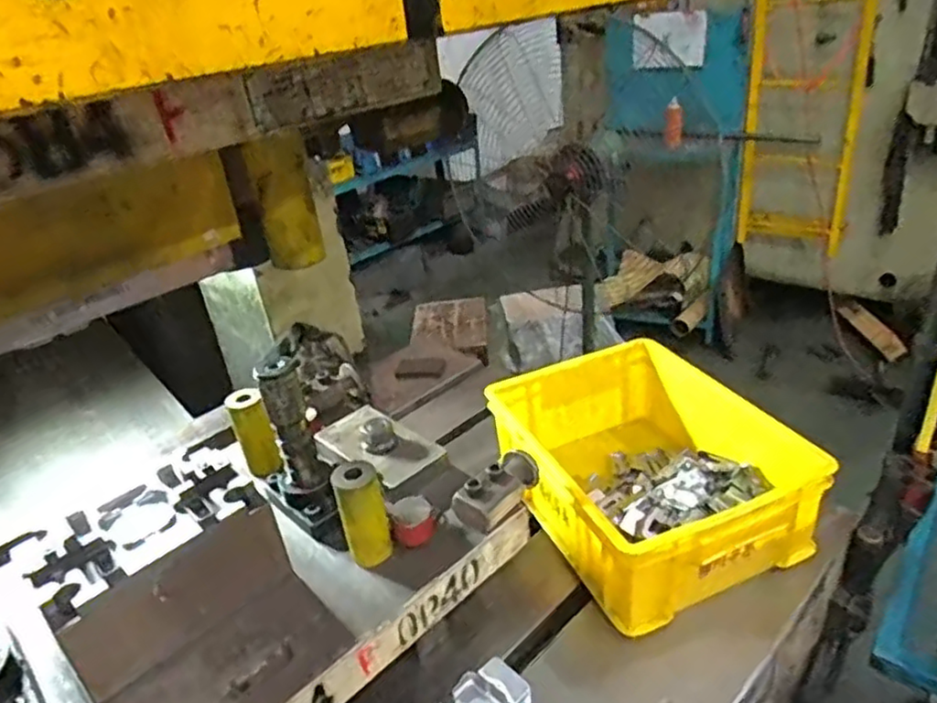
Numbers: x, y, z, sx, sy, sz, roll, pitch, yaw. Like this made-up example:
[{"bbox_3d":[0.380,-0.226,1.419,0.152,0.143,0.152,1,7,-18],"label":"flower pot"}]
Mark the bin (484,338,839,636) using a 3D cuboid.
[{"bbox_3d":[0.208,0.137,0.803,0.273,0.133,0.358,-14,29,-12],"label":"bin"}]

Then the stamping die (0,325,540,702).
[{"bbox_3d":[-0.268,0.178,0.576,0.630,0.200,0.333,-29,35,-35],"label":"stamping die"}]

